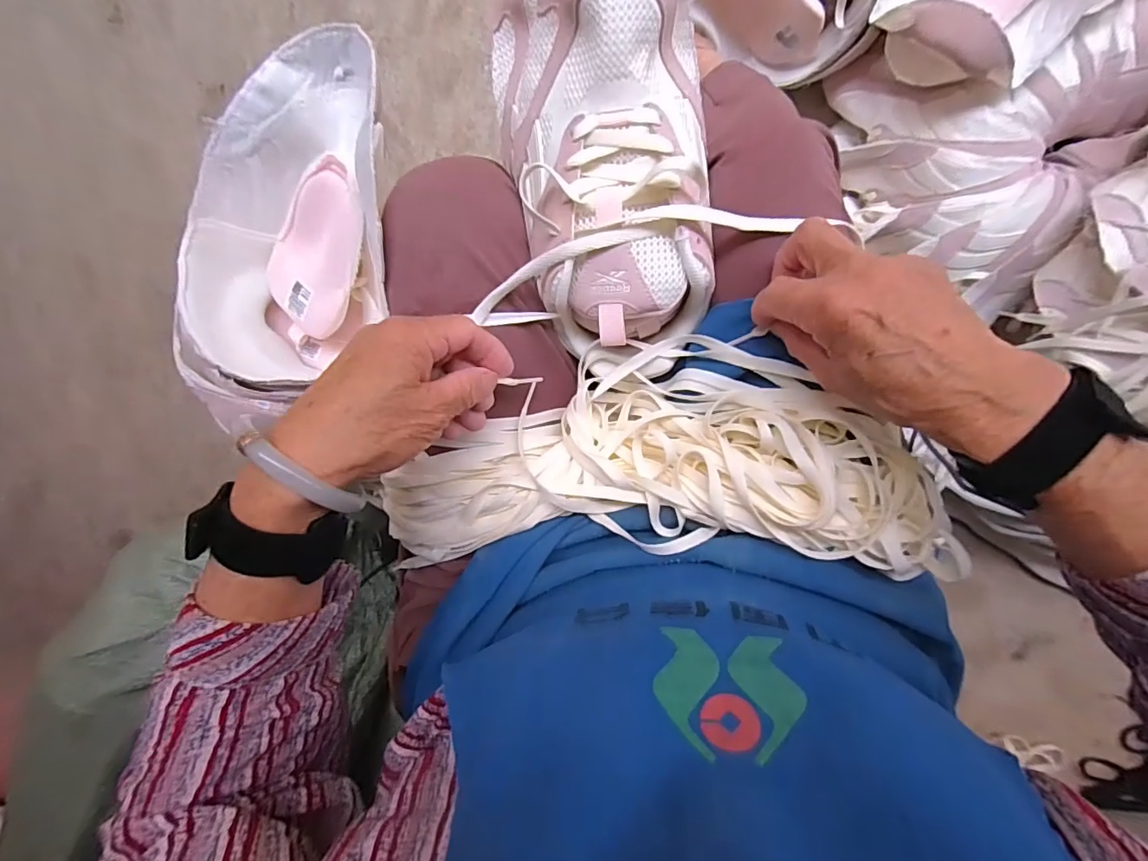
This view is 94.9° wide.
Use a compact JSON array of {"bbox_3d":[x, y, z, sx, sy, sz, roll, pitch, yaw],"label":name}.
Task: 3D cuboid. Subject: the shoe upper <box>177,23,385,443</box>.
[{"bbox_3d":[-0.193,-0.136,0.378,0.141,0.086,0.249,15,100,3],"label":"shoe upper"}]

